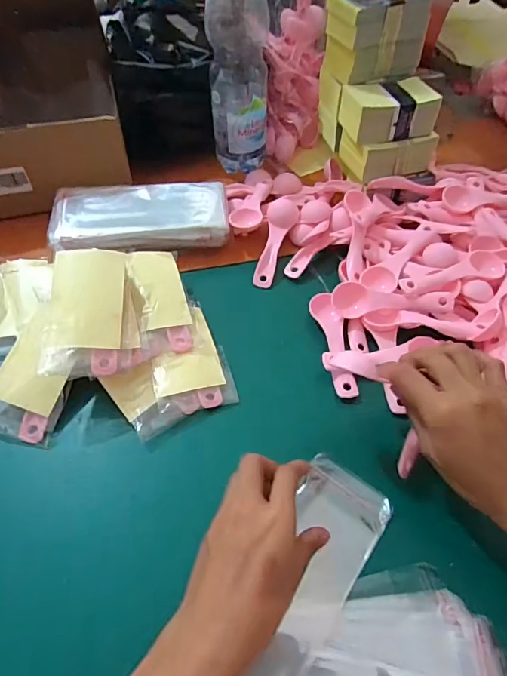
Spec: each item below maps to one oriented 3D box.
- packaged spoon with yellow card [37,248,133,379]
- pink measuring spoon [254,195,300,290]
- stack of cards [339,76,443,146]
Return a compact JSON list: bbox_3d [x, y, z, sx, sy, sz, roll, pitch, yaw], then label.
[{"bbox_3d":[-0.138,-0.023,0.367,0.066,0.016,0.111,0,74,-8],"label":"packaged spoon with yellow card"},{"bbox_3d":[0.024,-0.107,0.484,0.034,0.011,0.114,11,69,11],"label":"pink measuring spoon"},{"bbox_3d":[0.155,-0.264,0.497,0.097,0.042,0.073,-13,56,-10],"label":"stack of cards"}]

